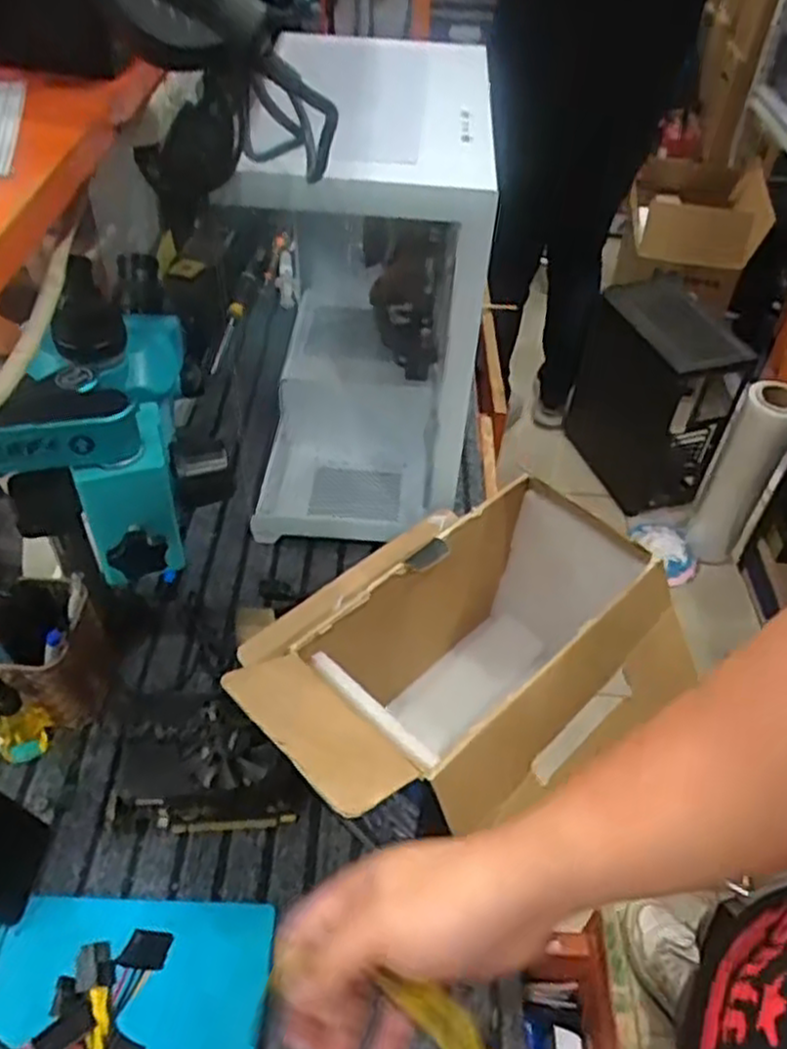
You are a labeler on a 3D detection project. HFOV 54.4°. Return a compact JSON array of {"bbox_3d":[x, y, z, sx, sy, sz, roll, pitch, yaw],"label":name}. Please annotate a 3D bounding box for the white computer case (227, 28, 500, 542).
[{"bbox_3d":[-0.026,-0.233,0.810,0.209,0.404,0.355,4,48,1],"label":"white computer case"}]

